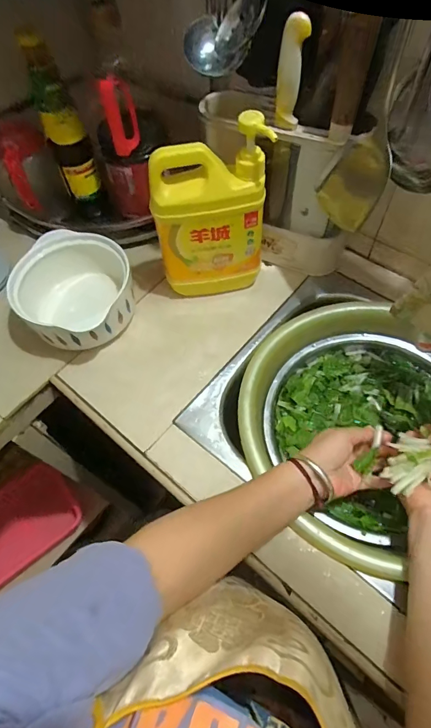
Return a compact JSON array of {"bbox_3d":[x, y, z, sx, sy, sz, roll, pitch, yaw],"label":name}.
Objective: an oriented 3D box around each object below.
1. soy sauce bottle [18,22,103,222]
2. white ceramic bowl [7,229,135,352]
[{"bbox_3d":[-0.238,-0.358,0.601,0.055,0.240,0.059,-34,64,-15],"label":"soy sauce bottle"},{"bbox_3d":[-0.205,-0.104,0.575,0.160,0.094,0.170,-2,60,3],"label":"white ceramic bowl"}]

